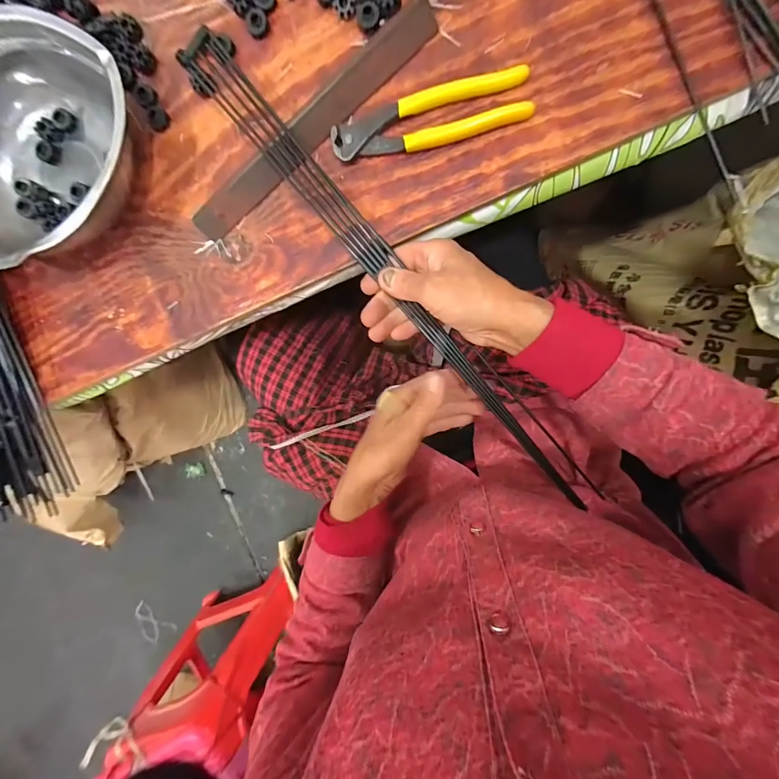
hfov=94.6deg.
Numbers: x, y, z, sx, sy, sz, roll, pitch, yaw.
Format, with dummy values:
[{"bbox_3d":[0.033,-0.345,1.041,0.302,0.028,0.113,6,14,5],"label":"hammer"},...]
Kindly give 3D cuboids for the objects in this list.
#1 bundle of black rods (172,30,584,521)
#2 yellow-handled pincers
[{"bbox_3d":[0.001,-0.100,0.331,0.035,0.022,0.539,-40,95,6],"label":"bundle of black rods"},{"bbox_3d":[0.033,-0.230,0.304,0.163,0.013,0.045,-10,96,9],"label":"yellow-handled pincers"}]

